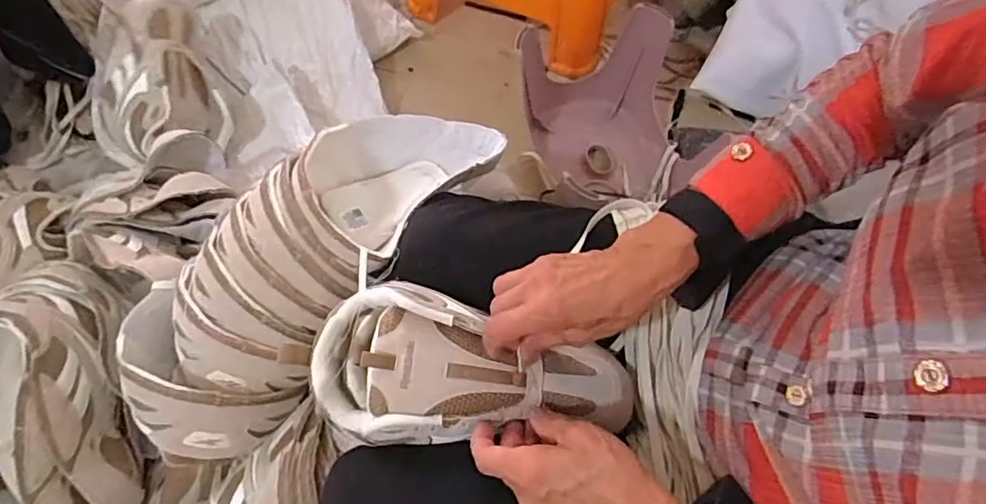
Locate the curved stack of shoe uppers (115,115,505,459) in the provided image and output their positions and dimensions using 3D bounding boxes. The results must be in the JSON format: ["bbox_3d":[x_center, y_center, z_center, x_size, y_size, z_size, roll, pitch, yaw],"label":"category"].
[{"bbox_3d":[-0.172,-0.011,0.566,0.165,0.122,0.433,40,70,14],"label":"curved stack of shoe uppers"}]

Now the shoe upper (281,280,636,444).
[{"bbox_3d":[-0.013,0.087,0.454,0.251,0.061,0.123,8,66,-6],"label":"shoe upper"}]

